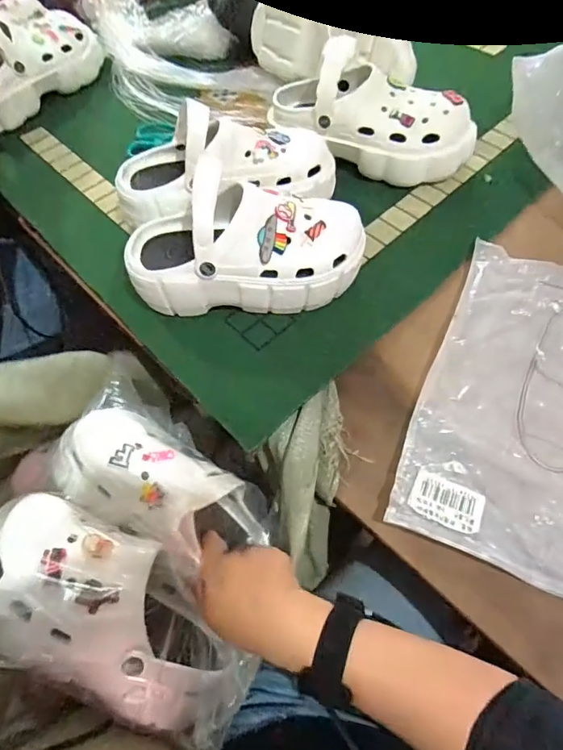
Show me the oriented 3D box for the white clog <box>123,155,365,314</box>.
[{"bbox_3d":[-0.038,-0.138,0.494,0.253,0.119,0.095,-2,61,2],"label":"white clog"}]

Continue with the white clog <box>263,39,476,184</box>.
[{"bbox_3d":[0.121,-0.335,0.605,0.258,0.096,0.104,21,66,0],"label":"white clog"}]

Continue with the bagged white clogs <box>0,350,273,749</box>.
[{"bbox_3d":[-0.119,0.140,0.413,0.244,0.142,0.259,23,67,14],"label":"bagged white clogs"}]

